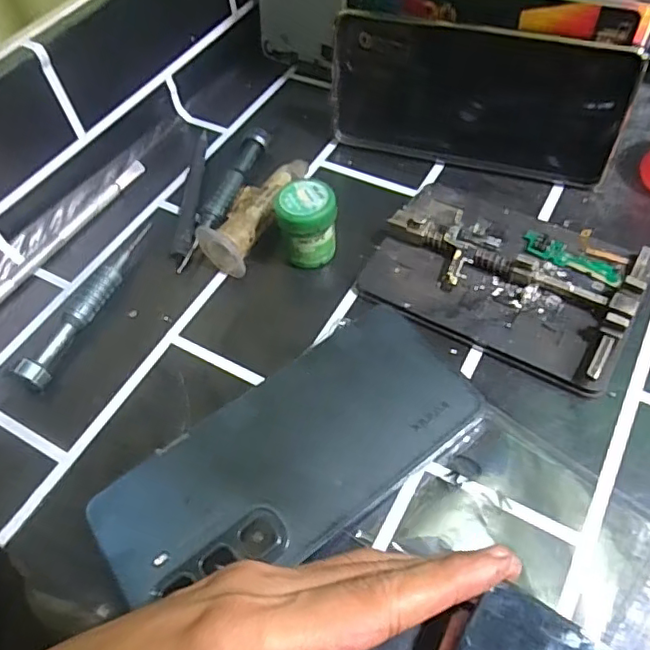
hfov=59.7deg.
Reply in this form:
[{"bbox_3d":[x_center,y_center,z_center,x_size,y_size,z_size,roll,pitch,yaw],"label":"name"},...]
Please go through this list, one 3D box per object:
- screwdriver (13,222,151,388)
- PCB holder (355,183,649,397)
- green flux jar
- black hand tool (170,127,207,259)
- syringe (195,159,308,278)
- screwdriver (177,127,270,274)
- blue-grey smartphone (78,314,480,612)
[{"bbox_3d":[-0.124,-0.016,0.301,0.015,0.017,0.112,16,58,15],"label":"screwdriver"},{"bbox_3d":[0.091,-0.029,0.290,0.126,0.022,0.091,25,61,20],"label":"PCB holder"},{"bbox_3d":[-0.009,-0.053,0.303,0.031,0.041,0.028,-12,55,-4],"label":"green flux jar"},{"bbox_3d":[-0.082,-0.083,0.347,0.012,0.011,0.107,-3,55,2],"label":"black hand tool"},{"bbox_3d":[-0.041,-0.069,0.326,0.031,0.025,0.086,15,58,15],"label":"syringe"},{"bbox_3d":[-0.060,-0.076,0.338,0.014,0.016,0.111,14,57,14],"label":"screwdriver"},{"bbox_3d":[-0.015,0.054,0.245,0.162,0.006,0.075,-29,58,-15],"label":"blue-grey smartphone"}]

